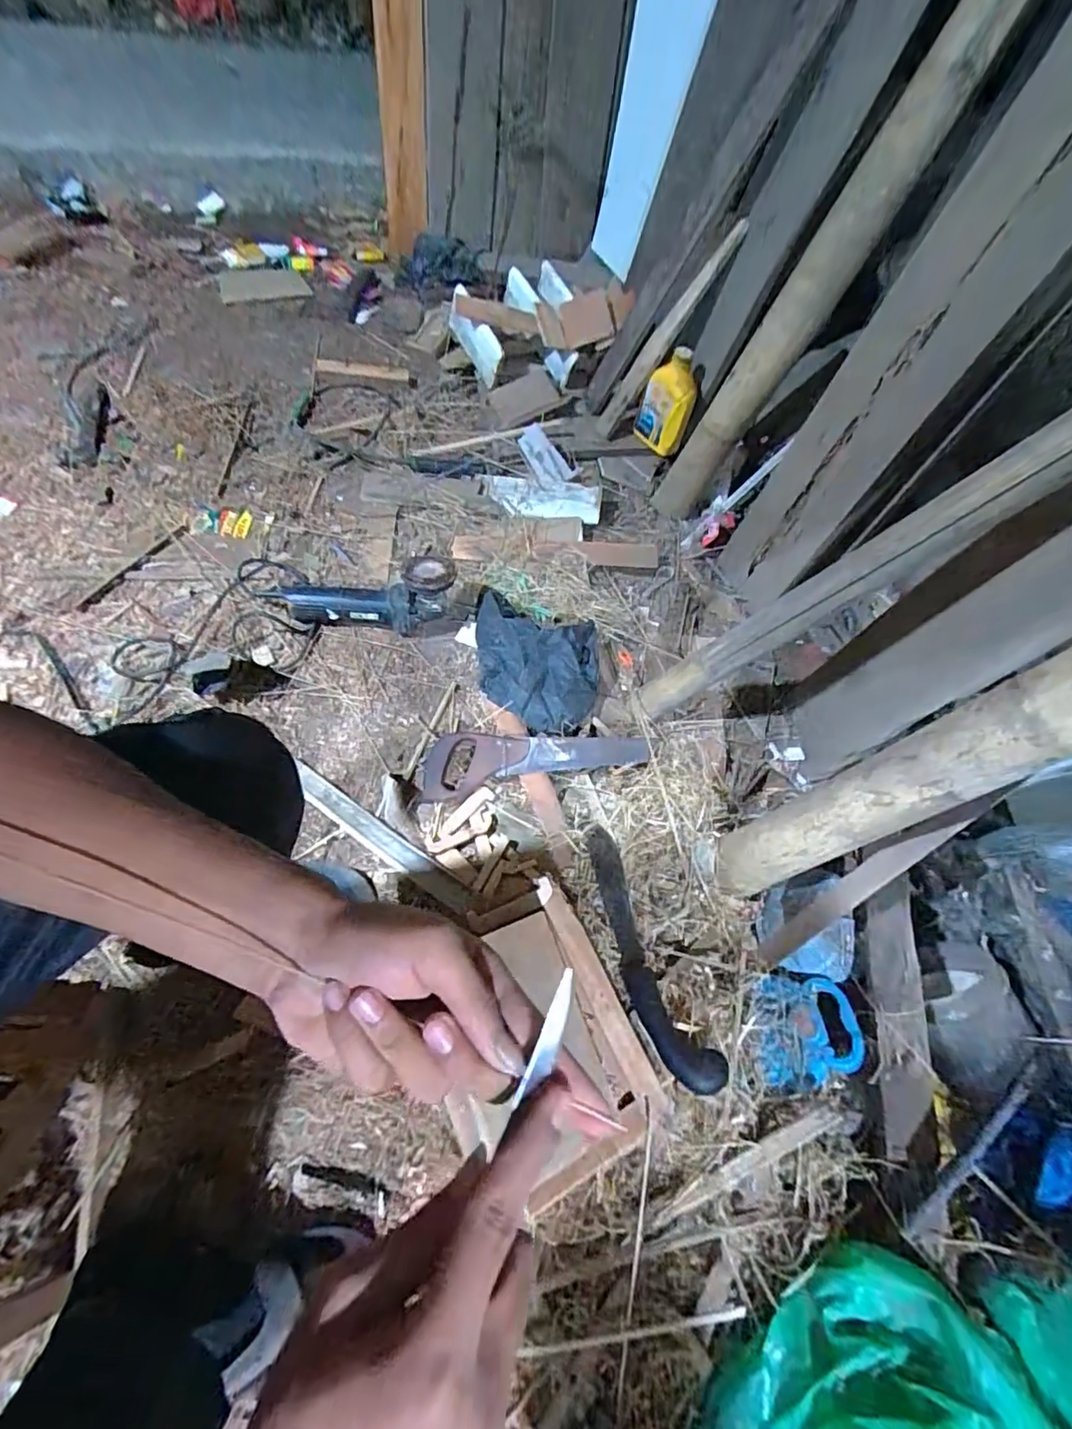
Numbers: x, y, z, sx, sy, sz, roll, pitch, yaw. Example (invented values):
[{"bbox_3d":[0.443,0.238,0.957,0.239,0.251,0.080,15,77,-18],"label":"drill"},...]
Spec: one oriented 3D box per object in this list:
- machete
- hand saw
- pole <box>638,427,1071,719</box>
[{"bbox_3d":[0.131,0.288,0.709,0.069,0.031,0.336,-12,45,-8],"label":"machete"},{"bbox_3d":[-0.003,0.064,0.868,0.340,0.025,0.095,-8,83,-4],"label":"hand saw"},{"bbox_3d":[0.388,-0.176,0.666,0.065,0.778,0.044,22,55,-27],"label":"pole"}]

